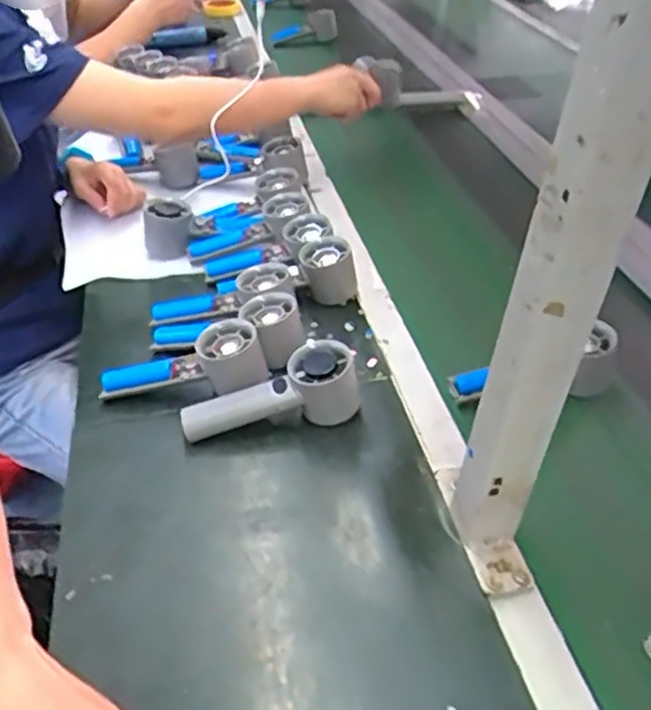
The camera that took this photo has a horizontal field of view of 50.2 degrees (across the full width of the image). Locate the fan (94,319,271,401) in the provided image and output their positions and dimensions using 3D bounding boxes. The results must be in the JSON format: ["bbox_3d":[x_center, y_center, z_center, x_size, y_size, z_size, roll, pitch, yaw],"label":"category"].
[{"bbox_3d":[-0.135,0.013,0.665,0.157,0.046,0.055,-13,39,7],"label":"fan"}]

